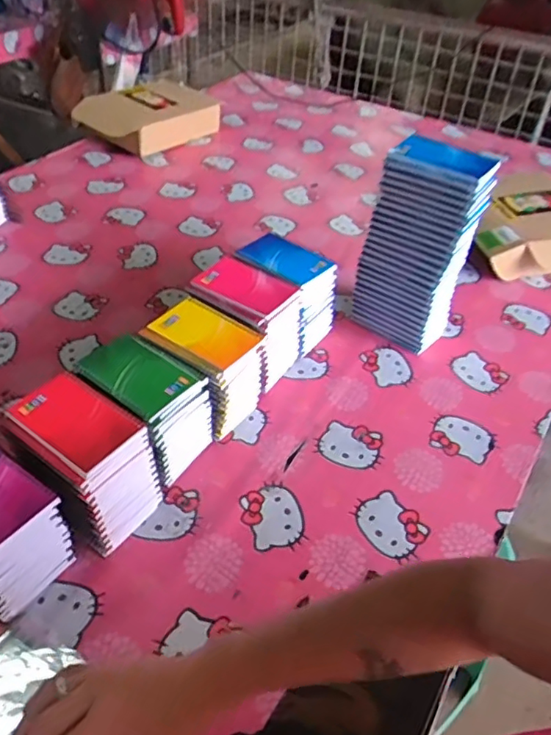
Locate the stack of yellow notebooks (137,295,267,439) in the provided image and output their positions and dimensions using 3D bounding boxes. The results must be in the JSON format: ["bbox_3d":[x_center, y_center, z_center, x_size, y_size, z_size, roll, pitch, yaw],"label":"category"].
[{"bbox_3d":[-0.095,0.001,0.794,0.129,0.130,0.106,27,48,23],"label":"stack of yellow notebooks"}]

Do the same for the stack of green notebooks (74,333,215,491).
[{"bbox_3d":[-0.161,0.053,0.728,0.132,0.137,0.104,25,48,22],"label":"stack of green notebooks"}]

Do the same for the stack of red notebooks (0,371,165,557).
[{"bbox_3d":[-0.213,0.108,0.662,0.144,0.143,0.099,27,49,24],"label":"stack of red notebooks"}]

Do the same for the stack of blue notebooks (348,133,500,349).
[{"bbox_3d":[0.218,-0.185,0.908,0.147,0.312,0.091,29,49,25],"label":"stack of blue notebooks"}]

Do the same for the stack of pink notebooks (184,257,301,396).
[{"bbox_3d":[-0.042,-0.063,0.853,0.135,0.142,0.104,26,48,23],"label":"stack of pink notebooks"}]

